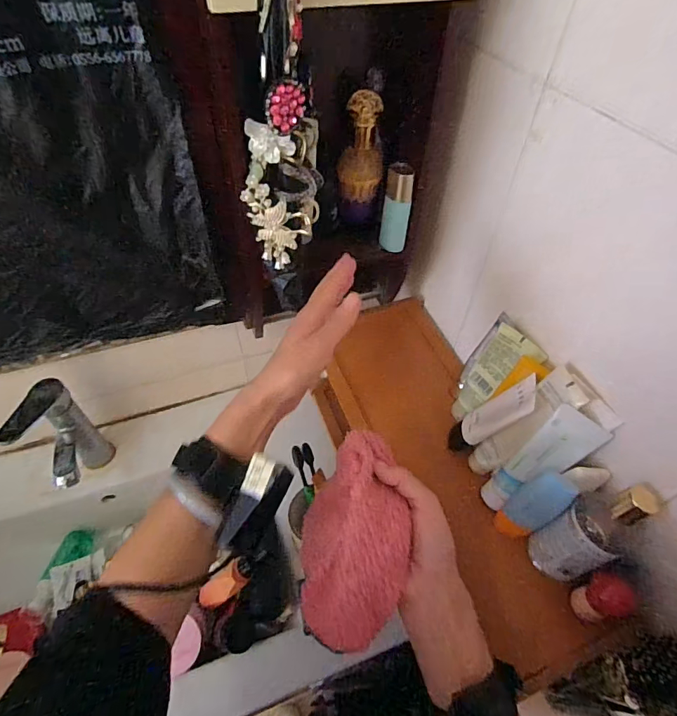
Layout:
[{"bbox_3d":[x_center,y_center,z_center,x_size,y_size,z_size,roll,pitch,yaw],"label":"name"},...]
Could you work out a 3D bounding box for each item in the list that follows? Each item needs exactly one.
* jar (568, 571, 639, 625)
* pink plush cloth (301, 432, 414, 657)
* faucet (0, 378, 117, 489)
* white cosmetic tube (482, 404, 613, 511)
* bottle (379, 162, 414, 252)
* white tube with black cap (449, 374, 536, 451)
[{"bbox_3d":[0.252,0.231,0.418,0.038,0.046,0.037,1,50,-2],"label":"jar"},{"bbox_3d":[0.015,0.148,0.364,0.095,0.055,0.160,15,81,41],"label":"pink plush cloth"},{"bbox_3d":[-0.393,0.127,0.627,0.062,0.189,0.141,-7,51,-9],"label":"faucet"},{"bbox_3d":[0.208,0.110,0.461,0.033,0.152,0.047,-12,56,-50],"label":"white cosmetic tube"},{"bbox_3d":[0.072,-0.184,0.536,0.033,0.101,0.031,8,50,4],"label":"bottle"},{"bbox_3d":[0.171,0.071,0.499,0.023,0.143,0.046,21,46,-21],"label":"white tube with black cap"}]

